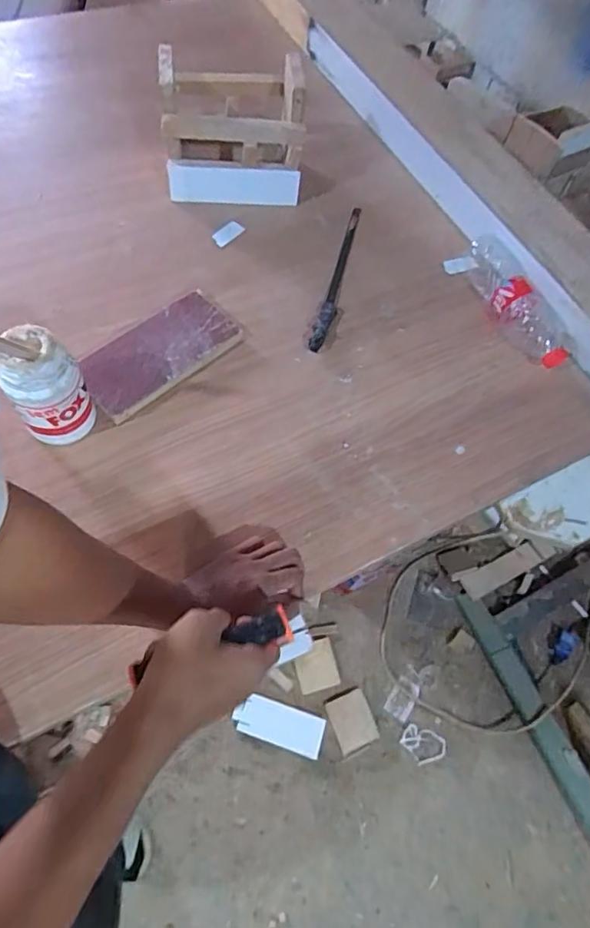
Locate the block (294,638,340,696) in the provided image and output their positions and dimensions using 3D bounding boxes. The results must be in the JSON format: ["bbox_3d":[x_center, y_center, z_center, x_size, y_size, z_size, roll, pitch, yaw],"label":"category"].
[{"bbox_3d":[0.050,0.472,1.275,0.093,0.013,0.107,-12,62,-10],"label":"block"}]

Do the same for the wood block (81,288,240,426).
[{"bbox_3d":[-0.179,-0.146,0.719,0.210,0.020,0.106,-39,74,-22],"label":"wood block"}]

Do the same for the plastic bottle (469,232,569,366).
[{"bbox_3d":[0.322,-0.241,0.797,0.071,0.055,0.233,-24,69,-17],"label":"plastic bottle"}]

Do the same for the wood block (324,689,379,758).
[{"bbox_3d":[0.128,0.578,1.229,0.092,0.012,0.118,-18,64,-13],"label":"wood block"}]

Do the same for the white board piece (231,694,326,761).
[{"bbox_3d":[-0.035,0.576,1.206,0.196,0.025,0.085,18,61,6],"label":"white board piece"}]

